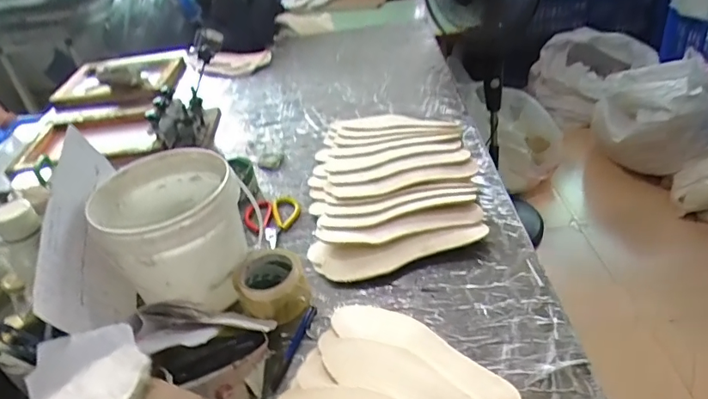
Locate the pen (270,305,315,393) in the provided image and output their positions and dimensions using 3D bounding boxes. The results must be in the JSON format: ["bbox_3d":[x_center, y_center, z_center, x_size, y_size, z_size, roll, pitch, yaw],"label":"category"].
[{"bbox_3d":[-0.087,0.211,0.715,0.015,0.017,0.129,10,52,23],"label":"pen"}]

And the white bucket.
[{"bbox_3d":[-0.265,0.053,0.783,0.211,0.179,0.224,-6,35,4],"label":"white bucket"}]

